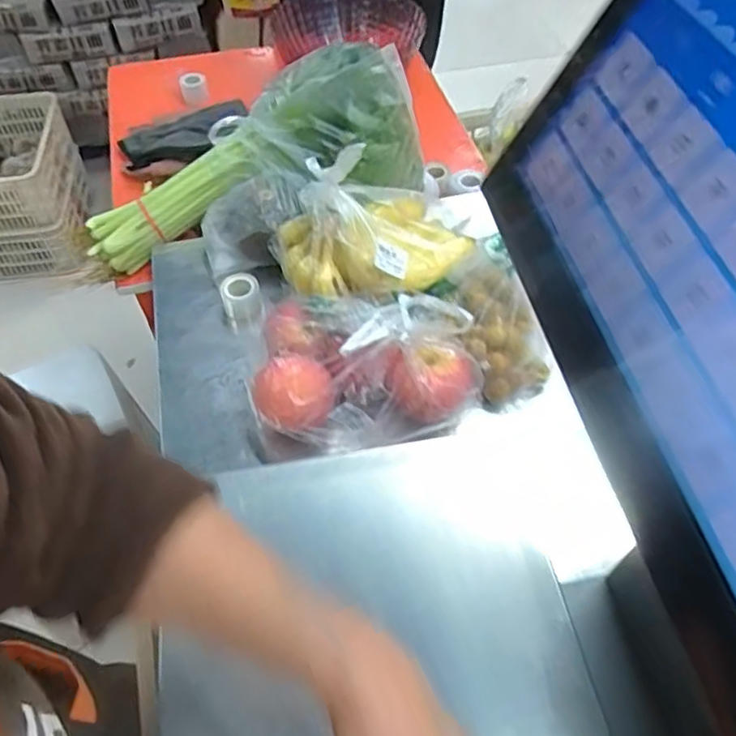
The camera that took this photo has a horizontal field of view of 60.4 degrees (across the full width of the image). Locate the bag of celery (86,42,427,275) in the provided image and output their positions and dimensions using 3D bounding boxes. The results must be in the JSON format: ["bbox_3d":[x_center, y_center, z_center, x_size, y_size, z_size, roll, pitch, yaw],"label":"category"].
[{"bbox_3d":[-0.144,-0.245,0.794,0.431,0.155,0.210,-21,52,16],"label":"bag of celery"}]

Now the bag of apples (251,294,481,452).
[{"bbox_3d":[0.000,-0.003,0.611,0.211,0.088,0.129,5,54,5],"label":"bag of apples"}]

